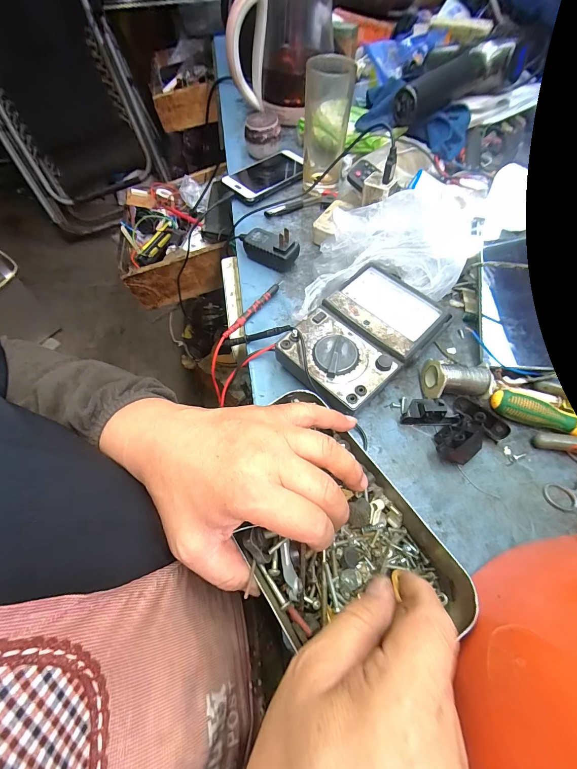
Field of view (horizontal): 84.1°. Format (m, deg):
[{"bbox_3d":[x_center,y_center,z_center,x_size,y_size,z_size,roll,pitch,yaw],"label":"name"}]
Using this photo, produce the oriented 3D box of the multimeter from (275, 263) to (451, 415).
[{"bbox_3d":[0.083,-0.053,0.359,0.176,0.049,0.116,-39,68,-20],"label":"multimeter"}]

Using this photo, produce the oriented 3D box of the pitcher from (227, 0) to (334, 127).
[{"bbox_3d":[-0.014,-0.598,0.560,0.184,0.183,0.115,1,61,-1],"label":"pitcher"}]

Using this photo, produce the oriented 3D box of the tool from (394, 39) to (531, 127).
[{"bbox_3d":[0.263,-0.486,0.509,0.219,0.060,0.062,-26,64,-1],"label":"tool"}]

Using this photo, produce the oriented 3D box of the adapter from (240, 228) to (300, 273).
[{"bbox_3d":[-0.030,-0.191,0.434,0.087,0.044,0.040,28,64,14],"label":"adapter"}]

